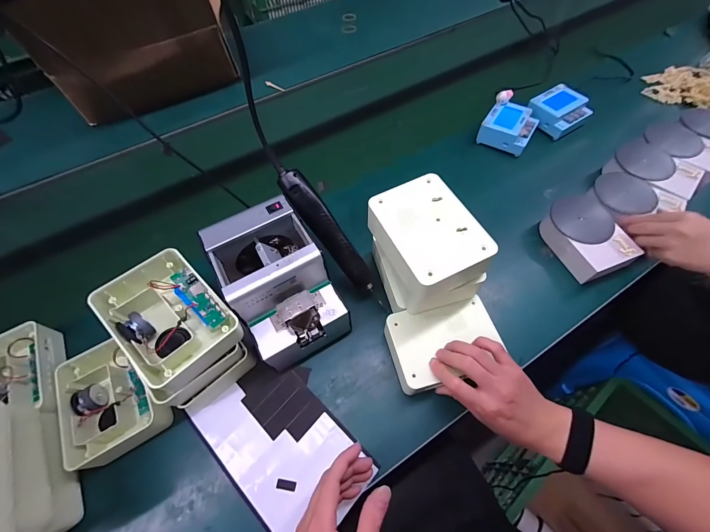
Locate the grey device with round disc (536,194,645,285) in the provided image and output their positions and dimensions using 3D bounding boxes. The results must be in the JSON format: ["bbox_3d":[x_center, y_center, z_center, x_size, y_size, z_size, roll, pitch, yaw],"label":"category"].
[{"bbox_3d":[0.391,-0.051,0.513,0.098,0.053,0.142,-18,61,-7],"label":"grey device with round disc"}]

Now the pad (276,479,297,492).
[{"bbox_3d":[-0.086,0.274,0.378,0.024,0.004,0.011,7,61,7],"label":"pad"}]

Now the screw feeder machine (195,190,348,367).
[{"bbox_3d":[-0.104,0.030,0.432,0.120,0.148,0.171,-29,63,-13],"label":"screw feeder machine"}]

